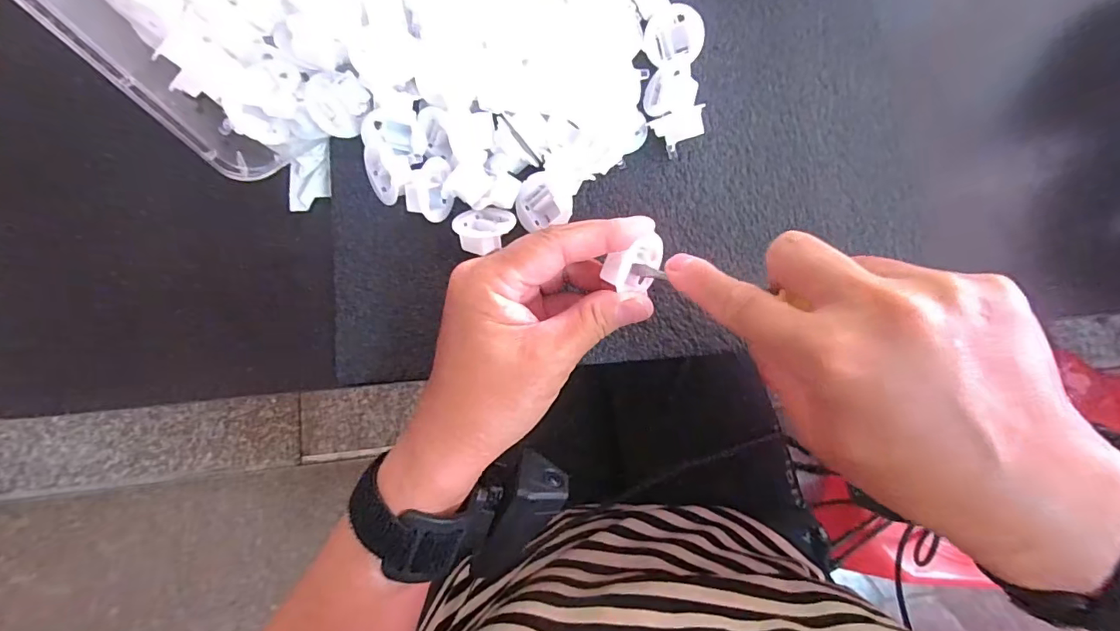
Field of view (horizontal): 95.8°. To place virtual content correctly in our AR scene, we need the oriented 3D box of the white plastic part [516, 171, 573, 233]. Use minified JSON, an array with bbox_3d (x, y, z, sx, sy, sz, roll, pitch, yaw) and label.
[{"bbox_3d":[-0.009,-0.062,0.276,0.029,0.013,0.028,-4,82,-3],"label":"white plastic part"}]

